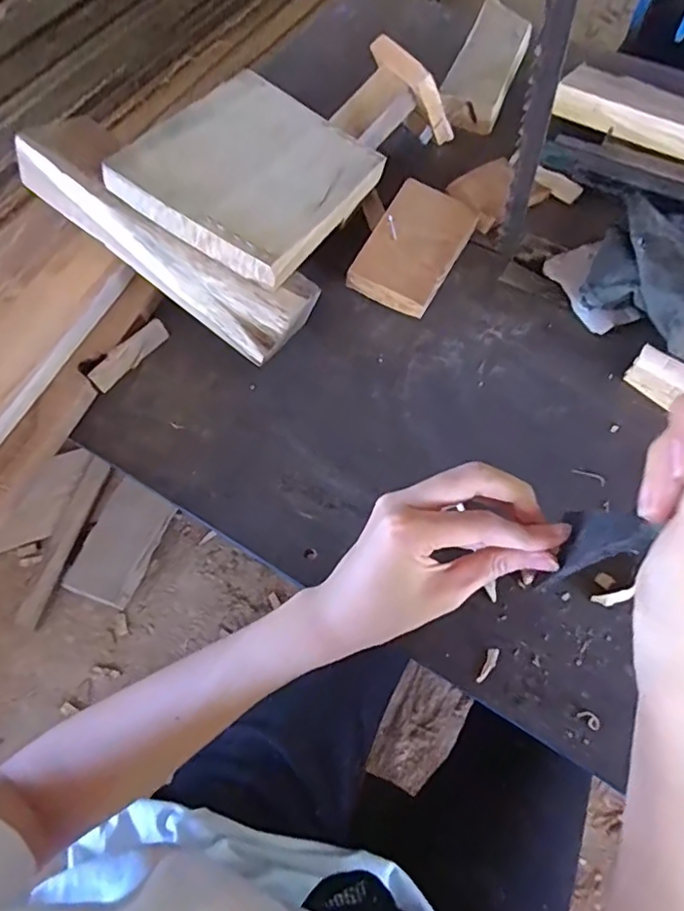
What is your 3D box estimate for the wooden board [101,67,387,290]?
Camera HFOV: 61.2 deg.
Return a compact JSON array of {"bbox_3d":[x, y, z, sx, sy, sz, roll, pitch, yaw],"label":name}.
[{"bbox_3d":[-0.065,-0.223,0.448,0.145,0.021,0.180,34,62,0],"label":"wooden board"}]

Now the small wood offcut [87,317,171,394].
[{"bbox_3d":[-0.161,-0.077,0.439,0.016,0.013,0.068,36,70,19],"label":"small wood offcut"}]

